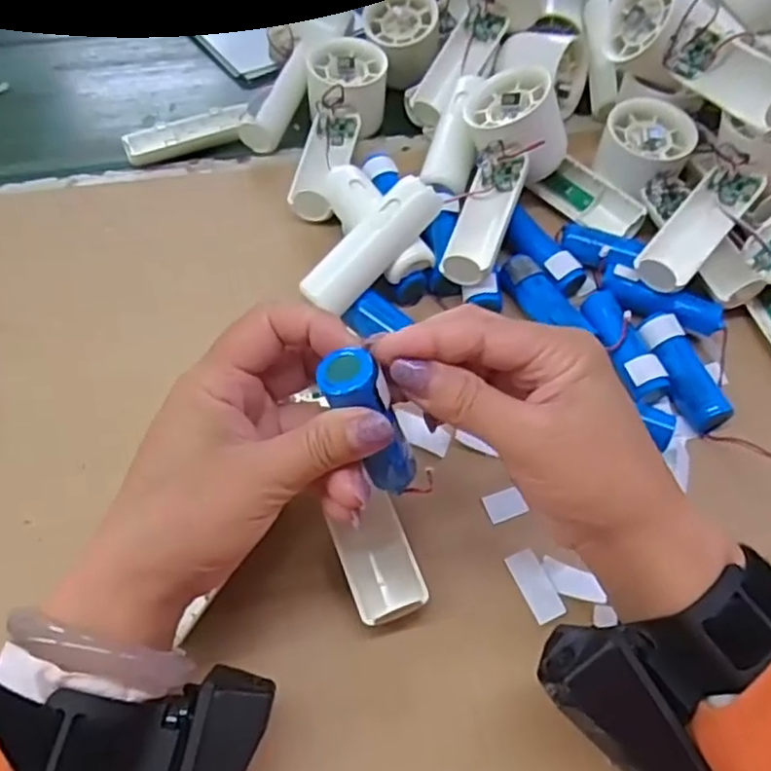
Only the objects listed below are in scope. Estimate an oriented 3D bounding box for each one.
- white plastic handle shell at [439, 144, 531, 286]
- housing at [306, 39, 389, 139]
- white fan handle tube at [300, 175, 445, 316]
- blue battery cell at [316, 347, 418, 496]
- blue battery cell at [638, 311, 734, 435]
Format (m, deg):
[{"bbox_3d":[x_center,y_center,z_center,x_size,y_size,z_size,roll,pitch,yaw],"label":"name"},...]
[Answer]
[{"bbox_3d":[0.061,-0.105,0.422,0.031,0.022,0.093,19,58,8],"label":"white plastic handle shell"},{"bbox_3d":[-0.029,-0.216,0.510,0.055,0.043,0.058,2,58,-3],"label":"housing"},{"bbox_3d":[-0.008,-0.083,0.413,0.096,0.024,0.026,-45,67,-3],"label":"white fan handle tube"},{"bbox_3d":[-0.005,0.018,0.275,0.022,0.069,0.021,-8,47,9],"label":"blue battery cell"},{"bbox_3d":[0.170,-0.009,0.400,0.024,0.016,0.075,-12,60,-12],"label":"blue battery cell"}]

